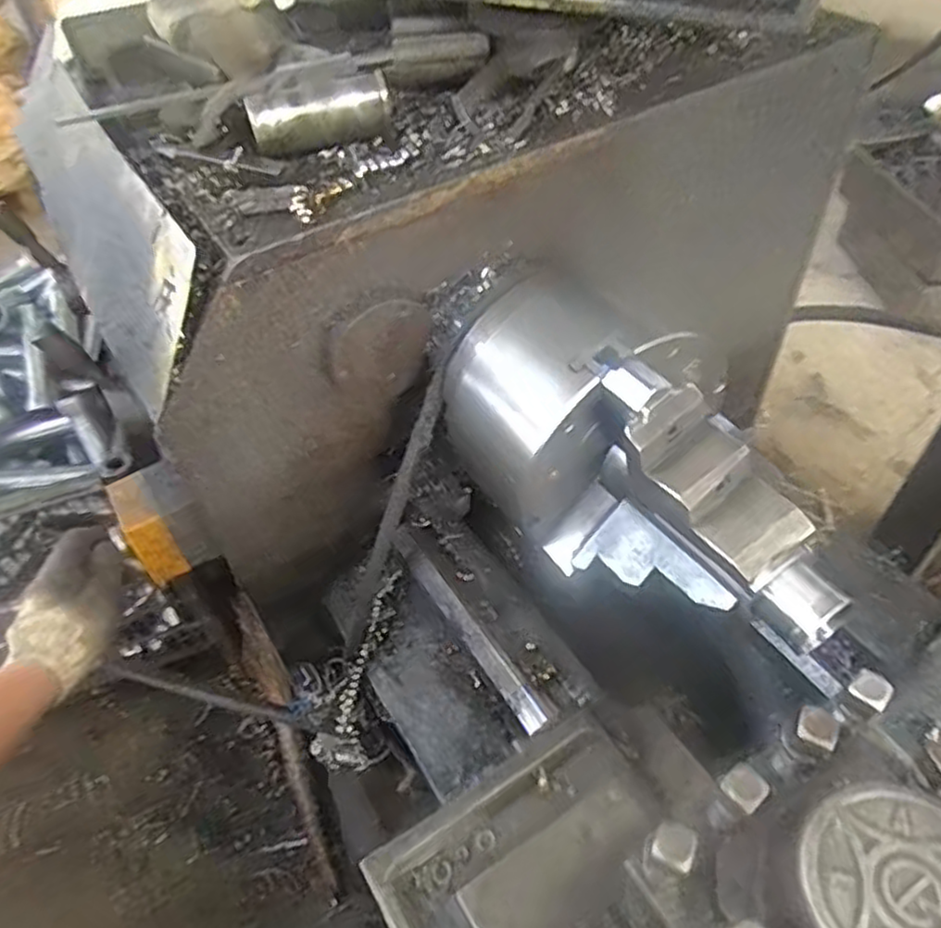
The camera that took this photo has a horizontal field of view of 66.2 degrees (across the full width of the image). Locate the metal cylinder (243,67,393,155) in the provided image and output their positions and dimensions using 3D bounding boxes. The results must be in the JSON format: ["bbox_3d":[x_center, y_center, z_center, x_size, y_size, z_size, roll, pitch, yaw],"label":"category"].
[{"bbox_3d":[-0.121,-0.279,0.573,0.110,0.042,0.041,-22,50,-15],"label":"metal cylinder"}]

